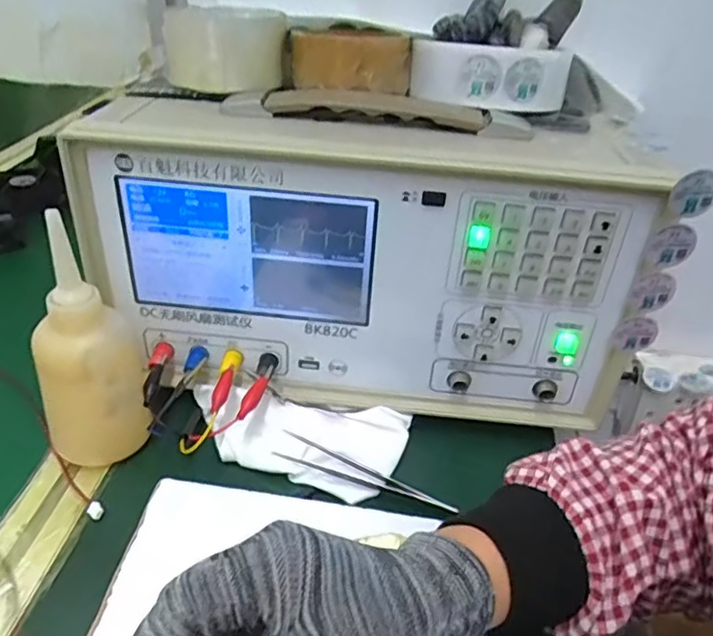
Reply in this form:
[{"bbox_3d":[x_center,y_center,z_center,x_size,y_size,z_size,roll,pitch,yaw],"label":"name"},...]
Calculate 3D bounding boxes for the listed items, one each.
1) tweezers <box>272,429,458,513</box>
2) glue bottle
[{"bbox_3d":[0.005,0.100,0.387,0.118,0.004,0.018,17,54,14],"label":"tweezers"},{"bbox_3d":[-0.166,0.016,0.371,0.061,0.147,0.070,-11,39,-19],"label":"glue bottle"}]

